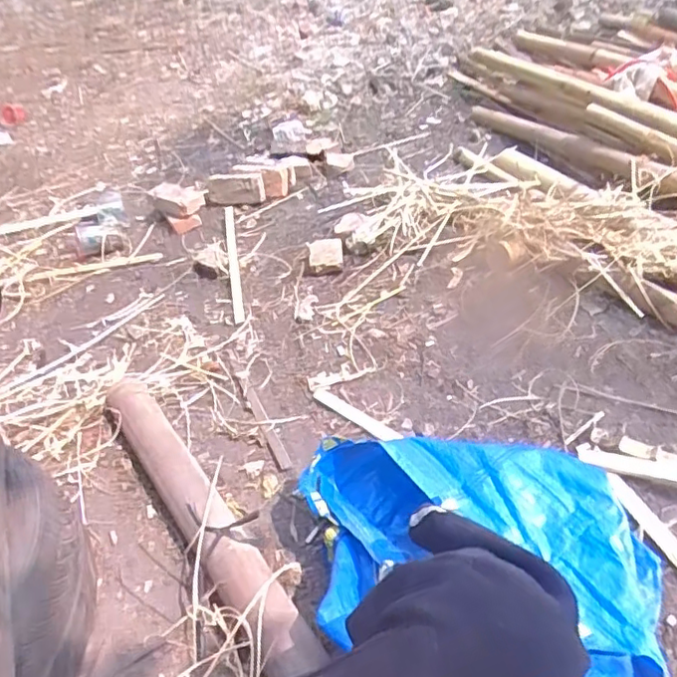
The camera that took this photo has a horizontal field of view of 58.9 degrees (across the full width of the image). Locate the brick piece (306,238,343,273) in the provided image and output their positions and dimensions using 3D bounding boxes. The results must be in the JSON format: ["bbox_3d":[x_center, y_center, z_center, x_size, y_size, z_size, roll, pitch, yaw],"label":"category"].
[{"bbox_3d":[-0.030,-0.200,1.442,0.086,0.037,0.109,-9,42,-1],"label":"brick piece"}]

